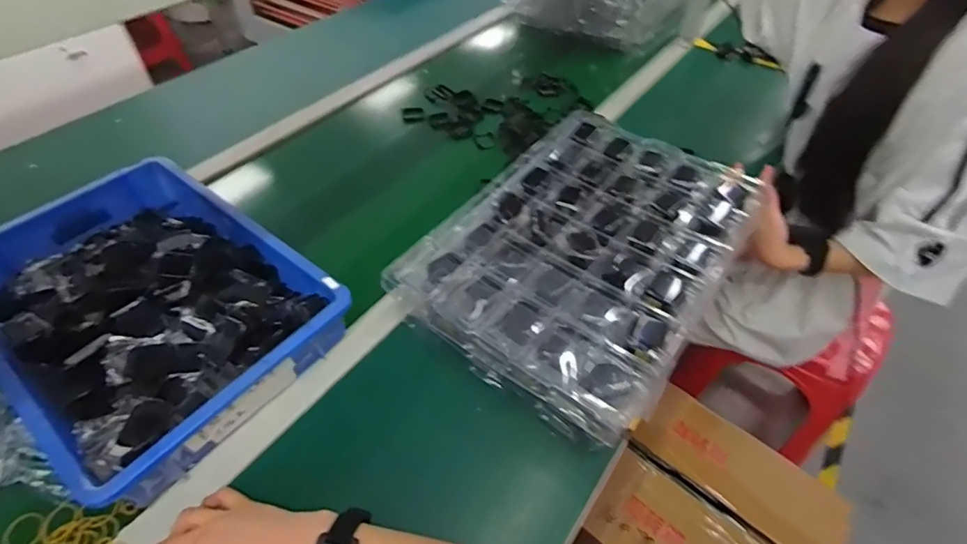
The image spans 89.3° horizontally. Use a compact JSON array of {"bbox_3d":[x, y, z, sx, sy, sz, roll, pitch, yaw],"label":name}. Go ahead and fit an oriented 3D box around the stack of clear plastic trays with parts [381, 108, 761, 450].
[{"bbox_3d":[0.138,-0.030,0.641,0.311,0.073,0.446,30,54,22],"label":"stack of clear plastic trays with parts"}]

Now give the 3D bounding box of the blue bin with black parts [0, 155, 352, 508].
[{"bbox_3d":[-0.405,0.033,0.592,0.435,0.092,0.283,32,55,24],"label":"blue bin with black parts"}]

